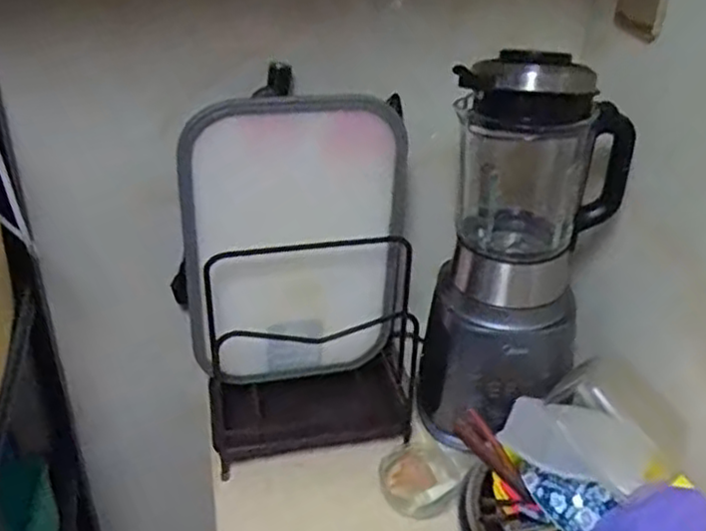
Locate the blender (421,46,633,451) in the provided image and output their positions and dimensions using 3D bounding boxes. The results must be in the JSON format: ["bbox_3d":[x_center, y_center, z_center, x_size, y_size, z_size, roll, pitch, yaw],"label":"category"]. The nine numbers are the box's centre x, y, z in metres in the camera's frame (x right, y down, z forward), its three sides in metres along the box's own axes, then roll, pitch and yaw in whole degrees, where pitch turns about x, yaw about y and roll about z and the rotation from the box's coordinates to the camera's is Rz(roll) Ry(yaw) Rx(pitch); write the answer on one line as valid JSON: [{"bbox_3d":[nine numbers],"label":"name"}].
[{"bbox_3d":[0.201,-0.016,0.869,0.186,0.454,0.156,14,34,19],"label":"blender"}]

